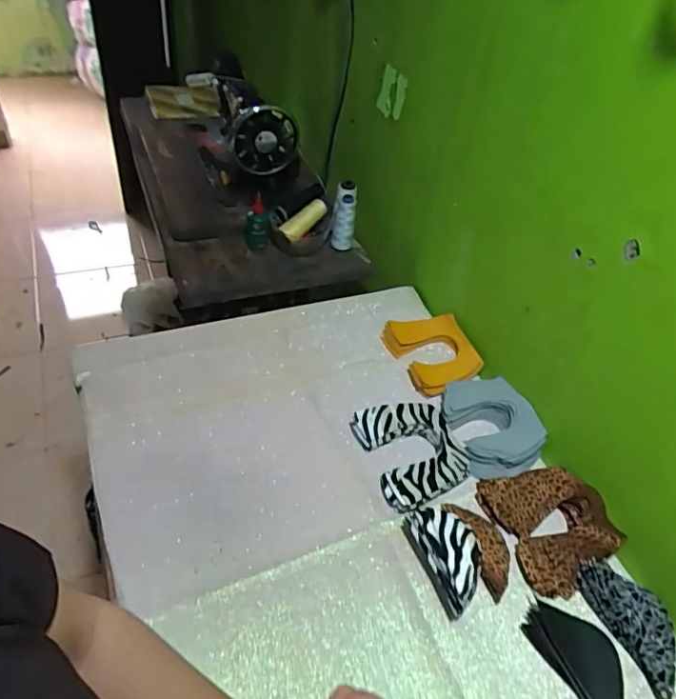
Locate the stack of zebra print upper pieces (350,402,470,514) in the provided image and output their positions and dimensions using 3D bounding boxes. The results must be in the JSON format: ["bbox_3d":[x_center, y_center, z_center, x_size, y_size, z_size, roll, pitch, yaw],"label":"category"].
[{"bbox_3d":[0.110,0.139,0.762,0.136,0.022,0.157,-16,48,-15],"label":"stack of zebra print upper pieces"}]

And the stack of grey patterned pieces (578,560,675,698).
[{"bbox_3d":[0.356,0.315,0.632,0.073,0.022,0.143,-18,48,-17],"label":"stack of grey patterned pieces"}]

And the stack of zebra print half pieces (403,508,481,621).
[{"bbox_3d":[0.134,0.245,0.650,0.063,0.056,0.127,-15,51,-23],"label":"stack of zebra print half pieces"}]

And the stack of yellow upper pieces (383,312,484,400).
[{"bbox_3d":[0.161,0.000,0.907,0.123,0.025,0.163,-16,48,-15],"label":"stack of yellow upper pieces"}]

